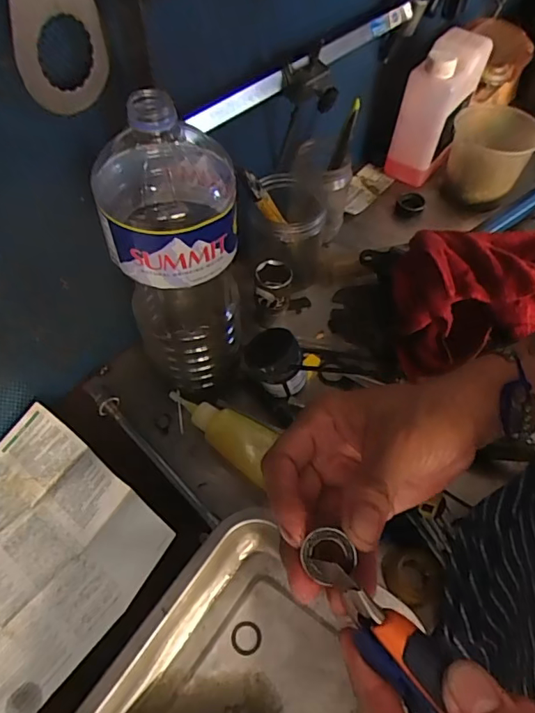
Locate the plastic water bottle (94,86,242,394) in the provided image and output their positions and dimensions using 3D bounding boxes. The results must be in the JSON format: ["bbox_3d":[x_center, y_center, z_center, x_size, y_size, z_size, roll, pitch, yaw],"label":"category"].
[{"bbox_3d":[-0.076,-0.074,0.440,0.102,0.298,0.100,-15,57,-9],"label":"plastic water bottle"}]

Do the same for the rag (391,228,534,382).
[{"bbox_3d":[0.239,-0.061,0.543,0.203,0.118,0.149,-6,56,-3],"label":"rag"}]

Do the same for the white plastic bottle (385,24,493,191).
[{"bbox_3d":[0.236,-0.347,0.708,0.071,0.171,0.136,31,61,20],"label":"white plastic bottle"}]

